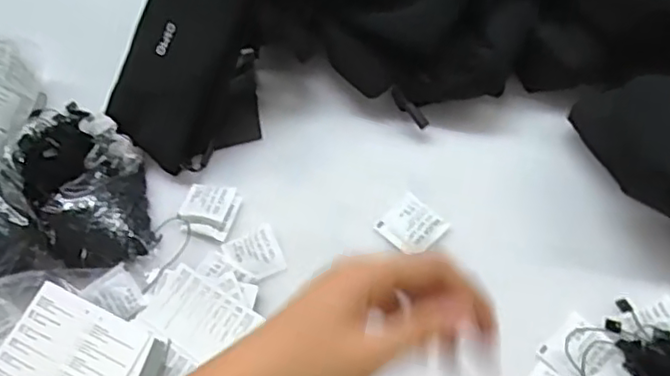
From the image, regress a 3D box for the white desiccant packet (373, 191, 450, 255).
[{"bbox_3d":[0.057,0.029,0.476,0.039,0.008,0.042,-44,64,-13],"label":"white desiccant packet"}]

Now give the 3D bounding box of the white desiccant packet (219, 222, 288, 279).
[{"bbox_3d":[-0.061,0.051,0.486,0.039,0.004,0.041,-29,61,-5],"label":"white desiccant packet"}]

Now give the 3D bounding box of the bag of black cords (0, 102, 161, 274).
[{"bbox_3d":[-0.214,-0.008,0.515,0.125,0.044,0.144,-9,61,6],"label":"bag of black cords"}]

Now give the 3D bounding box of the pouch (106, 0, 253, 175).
[{"bbox_3d":[-0.124,-0.110,0.521,0.096,0.020,0.175,30,105,17],"label":"pouch"}]

